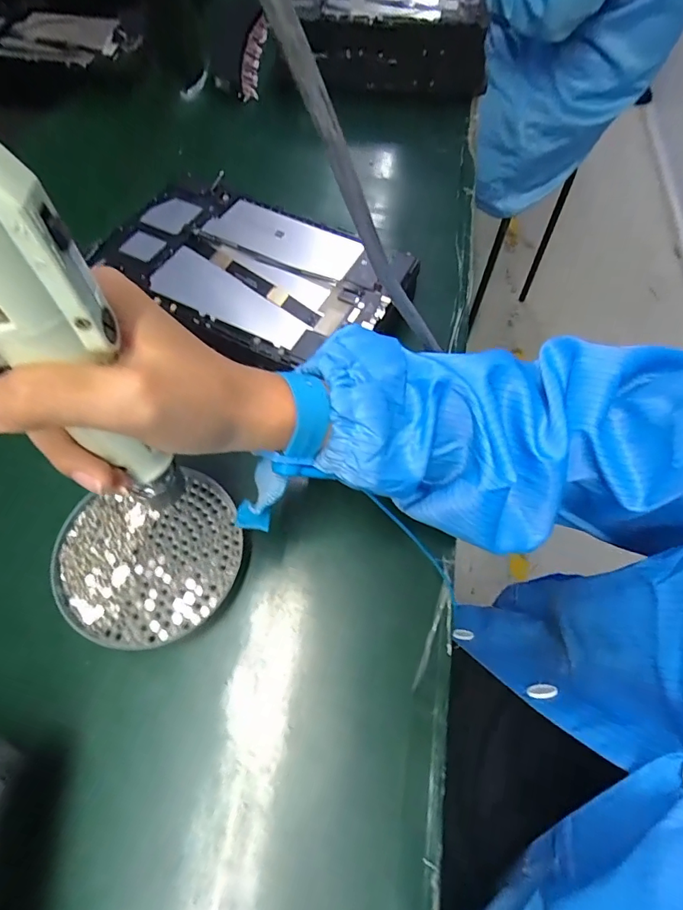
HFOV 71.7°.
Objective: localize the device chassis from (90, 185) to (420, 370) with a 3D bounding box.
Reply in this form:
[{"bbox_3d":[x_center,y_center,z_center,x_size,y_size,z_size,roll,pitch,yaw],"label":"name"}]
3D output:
[{"bbox_3d":[-0.078,-0.152,0.386,0.241,0.015,0.149,26,64,11],"label":"device chassis"}]

